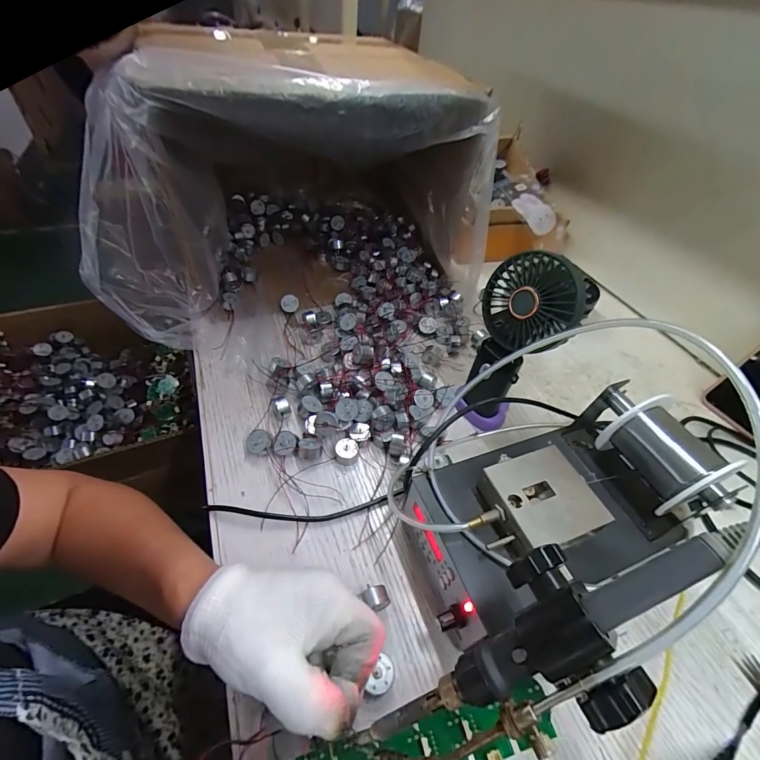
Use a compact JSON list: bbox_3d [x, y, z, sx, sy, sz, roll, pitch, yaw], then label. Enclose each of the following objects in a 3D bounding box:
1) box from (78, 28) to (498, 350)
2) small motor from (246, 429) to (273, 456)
[{"bbox_3d":[-0.113,-0.259,0.490,0.453,0.260,0.281,-12,49,-16],"label":"box"},{"bbox_3d":[-0.116,0.062,0.367,0.025,0.012,0.025,-1,78,3],"label":"small motor"}]

